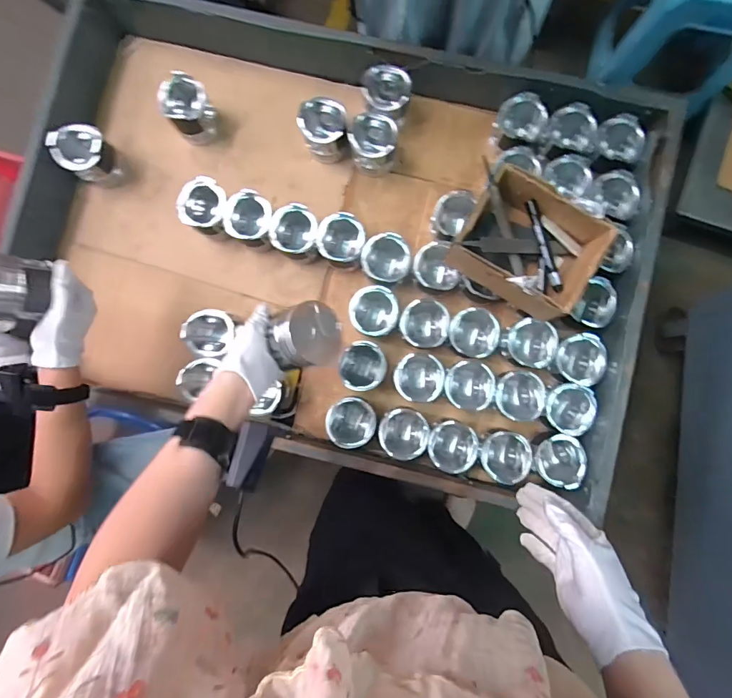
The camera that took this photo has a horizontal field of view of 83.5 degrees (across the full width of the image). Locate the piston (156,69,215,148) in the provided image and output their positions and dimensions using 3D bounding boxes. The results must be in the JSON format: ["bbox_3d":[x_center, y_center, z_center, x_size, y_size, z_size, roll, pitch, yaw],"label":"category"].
[{"bbox_3d":[-0.322,-0.438,0.755,0.083,0.082,0.097,-42,87,-2],"label":"piston"}]

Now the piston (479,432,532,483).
[{"bbox_3d":[0.235,0.182,0.708,0.079,0.076,0.080,0,87,1],"label":"piston"}]

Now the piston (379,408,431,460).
[{"bbox_3d":[0.064,0.144,0.714,0.081,0.074,0.079,0,87,1],"label":"piston"}]

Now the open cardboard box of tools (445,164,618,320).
[{"bbox_3d":[0.251,-0.161,0.648,0.195,0.111,0.156,32,88,2],"label":"open cardboard box of tools"}]

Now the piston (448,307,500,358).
[{"bbox_3d":[0.185,-0.026,0.727,0.080,0.067,0.083,-12,87,0],"label":"piston"}]

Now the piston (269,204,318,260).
[{"bbox_3d":[-0.126,-0.206,0.735,0.084,0.059,0.086,0,87,1],"label":"piston"}]

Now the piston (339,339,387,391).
[{"bbox_3d":[-0.005,0.029,0.713,0.077,0.074,0.081,0,87,1],"label":"piston"}]

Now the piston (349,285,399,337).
[{"bbox_3d":[0.014,-0.063,0.727,0.081,0.072,0.083,0,87,1],"label":"piston"}]

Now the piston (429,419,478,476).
[{"bbox_3d":[0.147,0.165,0.715,0.082,0.074,0.085,-40,87,-2],"label":"piston"}]

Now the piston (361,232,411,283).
[{"bbox_3d":[0.035,-0.158,0.743,0.085,0.078,0.084,3,87,1],"label":"piston"}]

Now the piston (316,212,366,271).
[{"bbox_3d":[-0.043,-0.192,0.738,0.080,0.069,0.082,0,87,1],"label":"piston"}]

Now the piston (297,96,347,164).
[{"bbox_3d":[-0.075,-0.399,0.750,0.084,0.081,0.077,-1,87,0],"label":"piston"}]

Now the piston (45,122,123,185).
[{"bbox_3d":[-0.506,-0.354,0.751,0.084,0.092,0.085,0,87,1],"label":"piston"}]

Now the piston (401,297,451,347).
[{"bbox_3d":[0.102,-0.043,0.729,0.081,0.062,0.082,0,87,1],"label":"piston"}]

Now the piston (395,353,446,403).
[{"bbox_3d":[0.093,0.050,0.720,0.081,0.079,0.081,-32,87,-1],"label":"piston"}]

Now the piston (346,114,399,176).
[{"bbox_3d":[0.015,-0.376,0.757,0.086,0.072,0.082,12,87,1],"label":"piston"}]

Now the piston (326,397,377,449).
[{"bbox_3d":[-0.025,0.127,0.721,0.082,0.060,0.081,0,87,1],"label":"piston"}]

